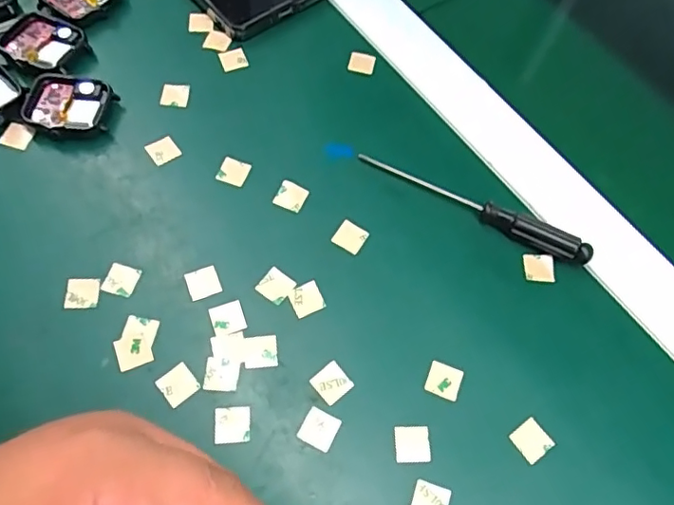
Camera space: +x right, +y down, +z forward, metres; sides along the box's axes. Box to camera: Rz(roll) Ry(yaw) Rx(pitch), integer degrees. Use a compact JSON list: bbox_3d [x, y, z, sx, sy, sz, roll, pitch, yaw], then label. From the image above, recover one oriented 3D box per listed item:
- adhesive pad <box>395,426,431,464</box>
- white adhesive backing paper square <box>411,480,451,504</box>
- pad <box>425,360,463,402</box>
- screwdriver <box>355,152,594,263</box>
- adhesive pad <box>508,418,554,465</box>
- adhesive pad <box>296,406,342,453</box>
[{"bbox_3d":[0.035,0.087,0.254,0.016,0.004,0.016,0,64,-4],"label":"adhesive pad"},{"bbox_3d":[0.041,0.109,0.244,0.016,0.004,0.016,18,65,5],"label":"white adhesive backing paper square"},{"bbox_3d":[0.051,0.061,0.268,0.016,0.004,0.016,21,65,6],"label":"pad"},{"bbox_3d":[0.073,-0.025,0.306,0.131,0.016,0.011,27,66,9],"label":"screwdriver"},{"bbox_3d":[0.090,0.087,0.261,0.016,0.004,0.016,-32,70,-17],"label":"adhesive pad"},{"bbox_3d":[-0.008,0.080,0.255,0.016,0.004,0.016,26,65,9],"label":"adhesive pad"}]

